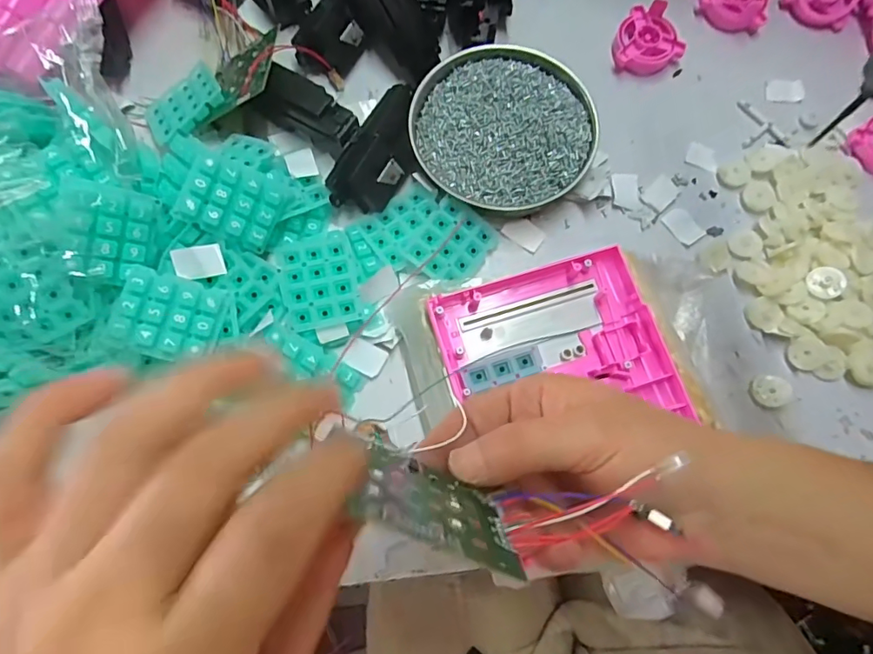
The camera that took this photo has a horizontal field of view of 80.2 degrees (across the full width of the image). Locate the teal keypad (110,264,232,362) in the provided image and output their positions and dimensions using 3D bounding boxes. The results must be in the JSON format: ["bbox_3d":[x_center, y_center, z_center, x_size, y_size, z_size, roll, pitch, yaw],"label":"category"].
[{"bbox_3d":[-0.159,-0.007,0.309,0.057,0.007,0.048,16,74,-18],"label":"teal keypad"}]

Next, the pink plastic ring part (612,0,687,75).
[{"bbox_3d":[0.172,-0.230,0.417,0.053,0.027,0.052,0,76,0],"label":"pink plastic ring part"}]

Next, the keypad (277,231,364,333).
[{"bbox_3d":[-0.079,-0.033,0.349,0.048,0.008,0.065,-13,76,-4],"label":"keypad"}]

